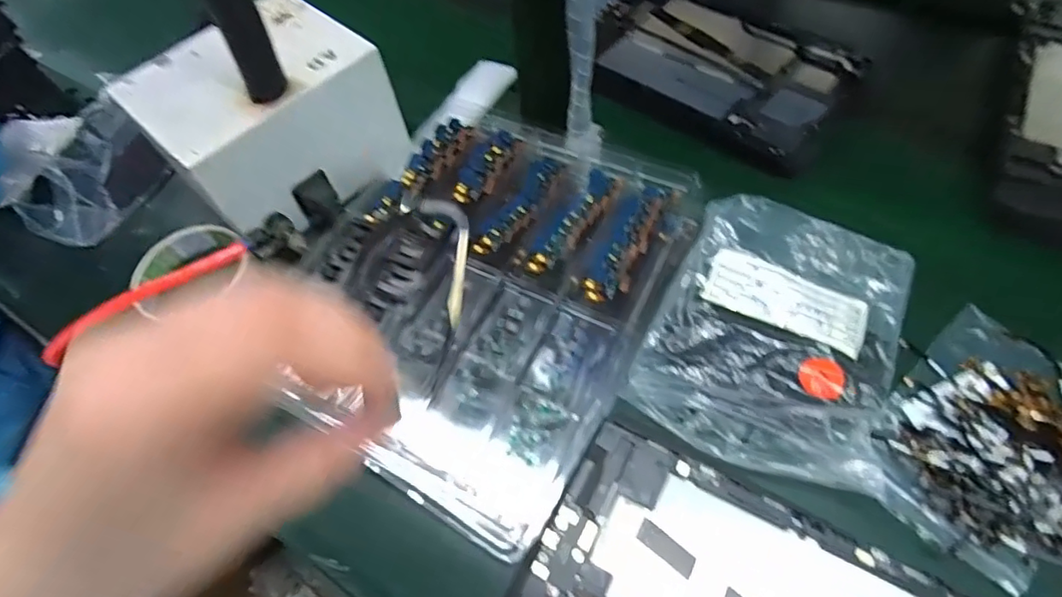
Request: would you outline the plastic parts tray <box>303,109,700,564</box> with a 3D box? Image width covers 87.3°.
[{"bbox_3d":[-0.029,-0.015,0.373,0.214,0.018,0.278,24,62,16],"label":"plastic parts tray"}]

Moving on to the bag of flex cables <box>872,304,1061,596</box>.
[{"bbox_3d":[0.277,0.087,0.317,0.125,0.013,0.148,39,68,24],"label":"bag of flex cables"}]

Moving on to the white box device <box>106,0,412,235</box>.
[{"bbox_3d":[-0.200,-0.141,0.432,0.158,0.094,0.131,-40,64,-19],"label":"white box device"}]

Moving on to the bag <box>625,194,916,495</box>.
[{"bbox_3d":[0.157,0.021,0.353,0.143,0.040,0.173,20,62,15],"label":"bag"}]

